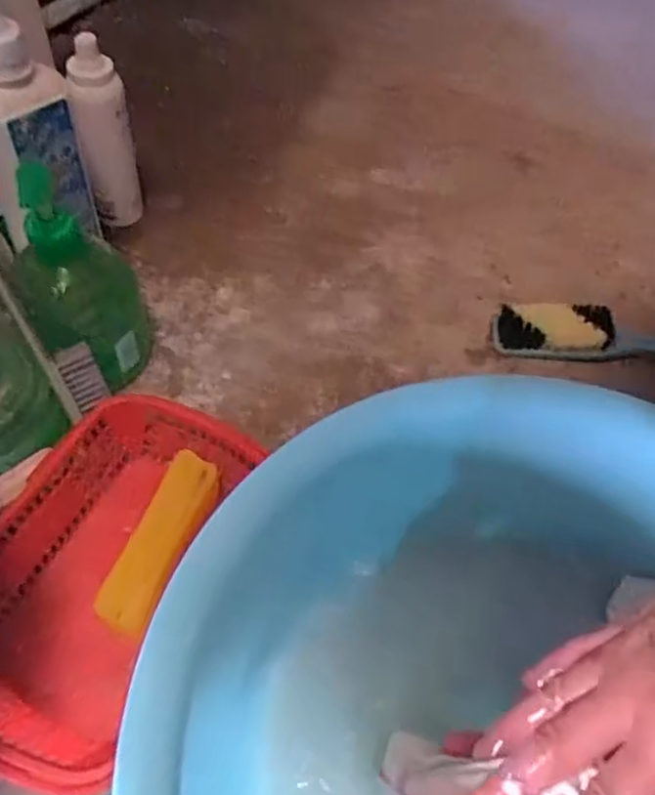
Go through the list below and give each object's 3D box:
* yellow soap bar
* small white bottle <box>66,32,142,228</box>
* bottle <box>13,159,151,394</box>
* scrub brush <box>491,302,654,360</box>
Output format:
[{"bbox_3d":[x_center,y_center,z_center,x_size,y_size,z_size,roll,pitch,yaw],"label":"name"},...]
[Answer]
[{"bbox_3d":[-0.095,0.080,0.388,0.030,0.021,0.102,22,61,8],"label":"yellow soap bar"},{"bbox_3d":[-0.175,-0.203,0.539,0.039,0.141,0.039,-7,61,-9],"label":"small white bottle"},{"bbox_3d":[-0.162,-0.065,0.449,0.071,0.155,0.059,-12,62,-11],"label":"bottle"},{"bbox_3d":[0.248,-0.048,0.546,0.226,0.030,0.037,6,60,-1],"label":"scrub brush"}]

